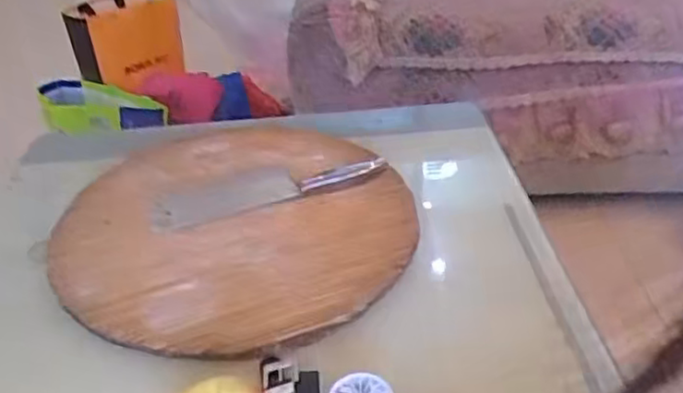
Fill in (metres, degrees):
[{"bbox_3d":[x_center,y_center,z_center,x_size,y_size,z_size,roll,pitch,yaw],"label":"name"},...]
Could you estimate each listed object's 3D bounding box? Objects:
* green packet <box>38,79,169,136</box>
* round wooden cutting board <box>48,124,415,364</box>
[{"bbox_3d":[-0.551,-0.201,1.560,0.319,0.077,0.138,12,39,20],"label":"green packet"},{"bbox_3d":[-0.120,0.022,0.821,0.389,0.027,0.422,-2,36,2],"label":"round wooden cutting board"}]

